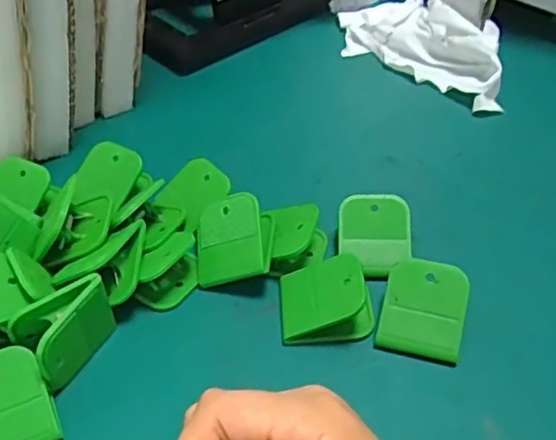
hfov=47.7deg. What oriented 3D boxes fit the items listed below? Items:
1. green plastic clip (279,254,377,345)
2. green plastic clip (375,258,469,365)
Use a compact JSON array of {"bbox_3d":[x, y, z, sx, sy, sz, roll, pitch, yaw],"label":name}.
[{"bbox_3d":[0.029,0.045,0.377,0.055,0.030,0.047,1,46,3],"label":"green plastic clip"},{"bbox_3d":[0.085,0.051,0.369,0.046,0.028,0.049,12,47,12],"label":"green plastic clip"}]

